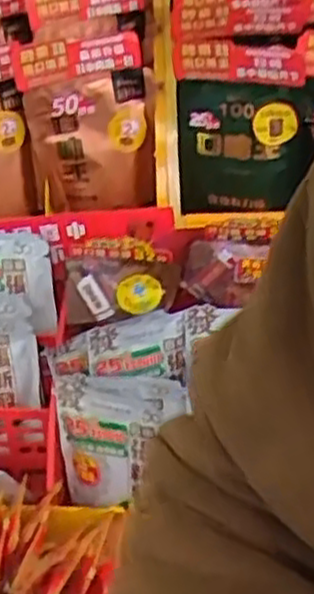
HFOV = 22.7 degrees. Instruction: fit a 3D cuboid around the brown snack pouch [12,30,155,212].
[{"bbox_3d":[-0.089,-0.223,1.036,0.167,0.232,0.049,-6,35,-7],"label":"brown snack pouch"}]

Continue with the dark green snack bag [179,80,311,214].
[{"bbox_3d":[0.107,-0.188,0.996,0.158,0.173,0.026,2,35,4],"label":"dark green snack bag"}]

